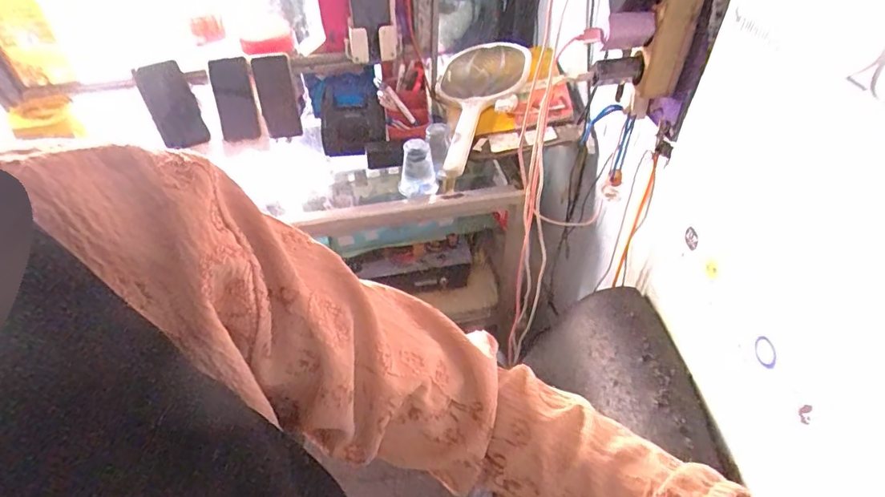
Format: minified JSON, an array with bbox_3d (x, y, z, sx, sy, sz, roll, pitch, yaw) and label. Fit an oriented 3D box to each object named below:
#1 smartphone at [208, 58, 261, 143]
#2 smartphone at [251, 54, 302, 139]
[{"bbox_3d":[-0.432,-0.307,1.035,0.075,0.164,0.013,-7,21,-5],"label":"smartphone"},{"bbox_3d":[-0.345,-0.315,1.036,0.076,0.164,0.015,-4,30,2],"label":"smartphone"}]

